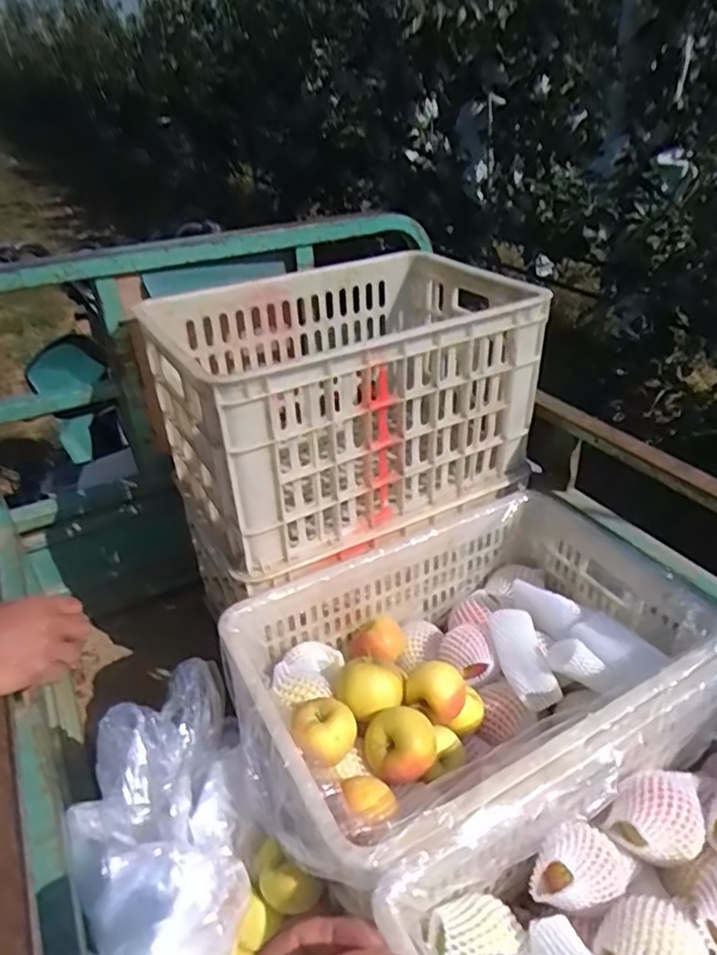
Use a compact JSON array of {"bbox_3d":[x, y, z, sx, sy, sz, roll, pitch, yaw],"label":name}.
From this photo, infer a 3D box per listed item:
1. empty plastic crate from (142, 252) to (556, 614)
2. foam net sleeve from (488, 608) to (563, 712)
[{"bbox_3d":[-0.022,-0.126,0.966,0.508,0.298,0.339,-19,37,-24],"label":"empty plastic crate"},{"bbox_3d":[0.214,0.229,0.816,0.059,0.040,0.141,-8,47,-9],"label":"foam net sleeve"}]

